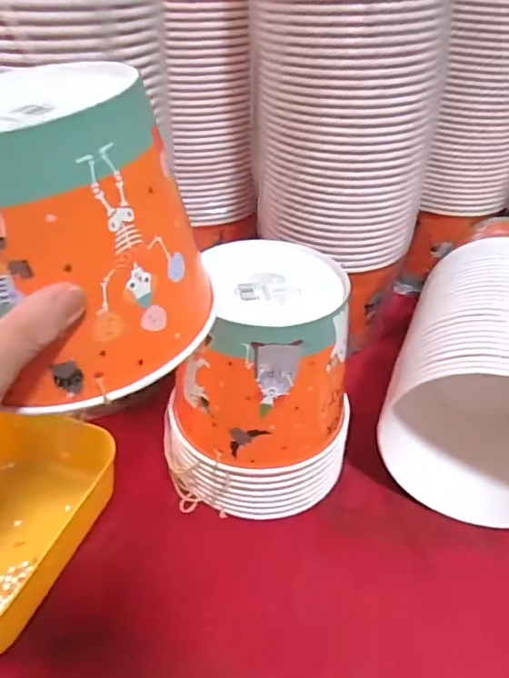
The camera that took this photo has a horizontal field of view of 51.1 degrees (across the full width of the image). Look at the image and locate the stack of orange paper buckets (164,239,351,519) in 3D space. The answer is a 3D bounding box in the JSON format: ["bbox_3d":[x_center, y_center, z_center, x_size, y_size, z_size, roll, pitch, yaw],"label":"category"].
[{"bbox_3d":[0.008,0.037,0.463,0.147,0.183,0.156,15,38,18],"label":"stack of orange paper buckets"}]

